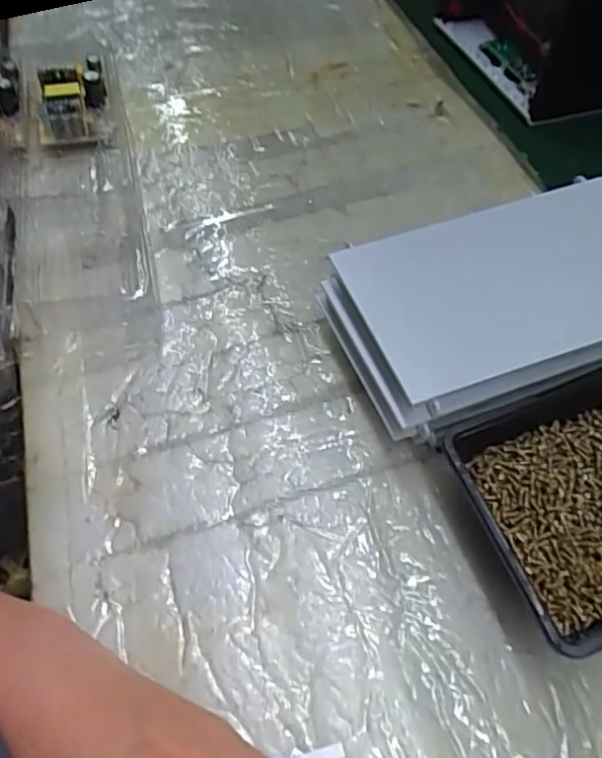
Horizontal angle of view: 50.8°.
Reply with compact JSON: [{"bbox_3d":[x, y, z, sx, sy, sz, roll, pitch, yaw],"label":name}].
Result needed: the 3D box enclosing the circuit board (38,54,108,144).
[{"bbox_3d":[-0.199,-0.241,0.552,0.052,0.026,0.094,-8,54,-6],"label":"circuit board"}]

